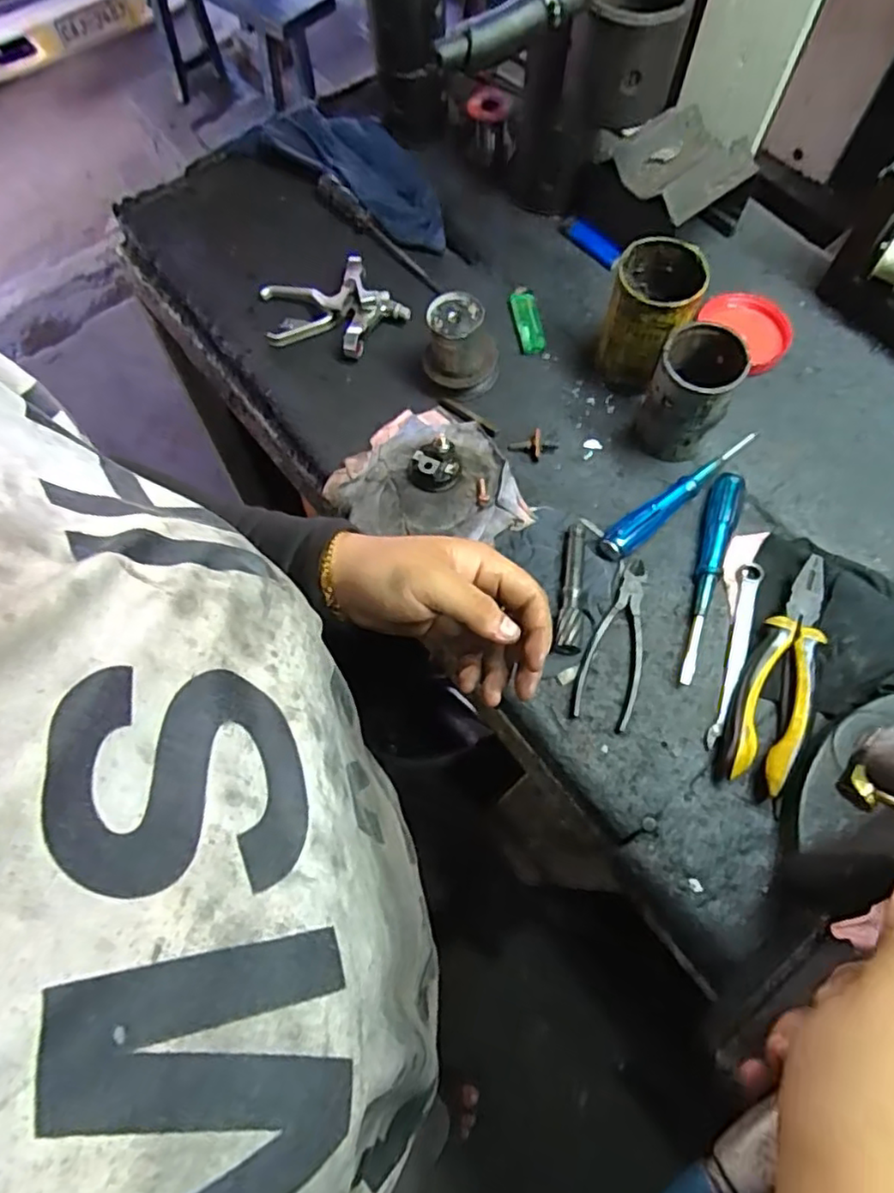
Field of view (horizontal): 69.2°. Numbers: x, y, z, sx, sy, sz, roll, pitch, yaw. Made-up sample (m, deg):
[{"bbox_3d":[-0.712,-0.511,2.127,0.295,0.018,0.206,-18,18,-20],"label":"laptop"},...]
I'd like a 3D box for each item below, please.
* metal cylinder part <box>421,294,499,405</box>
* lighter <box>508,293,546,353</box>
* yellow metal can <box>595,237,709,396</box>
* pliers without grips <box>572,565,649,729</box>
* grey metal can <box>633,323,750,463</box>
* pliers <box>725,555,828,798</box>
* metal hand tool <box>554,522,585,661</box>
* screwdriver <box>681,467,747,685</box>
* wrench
[{"bbox_3d":[0.013,-0.238,0.620,0.071,0.074,0.067,-1,68,2],"label":"metal cylinder part"},{"bbox_3d":[0.083,-0.282,0.668,0.025,0.010,0.076,-8,68,-1],"label":"lighter"},{"bbox_3d":[0.183,-0.251,0.594,0.071,0.114,0.077,-1,68,2],"label":"yellow metal can"},{"bbox_3d":[0.141,0.035,0.532,0.046,0.012,0.144,16,70,8],"label":"pliers without grips"},{"bbox_3d":[0.210,-0.173,0.569,0.065,0.107,0.065,-1,68,2],"label":"grey metal can"},{"bbox_3d":[0.266,0.055,0.513,0.045,0.028,0.198,23,71,11],"label":"pliers"},{"bbox_3d":[0.107,-0.009,0.547,0.021,0.020,0.119,9,69,6],"label":"metal hand tool"},{"bbox_3d":[0.221,-0.020,0.552,0.027,0.021,0.195,19,70,9],"label":"screwdriver"},{"bbox_3d":[0.237,0.044,0.530,0.018,0.008,0.166,18,70,9],"label":"wrench"}]

